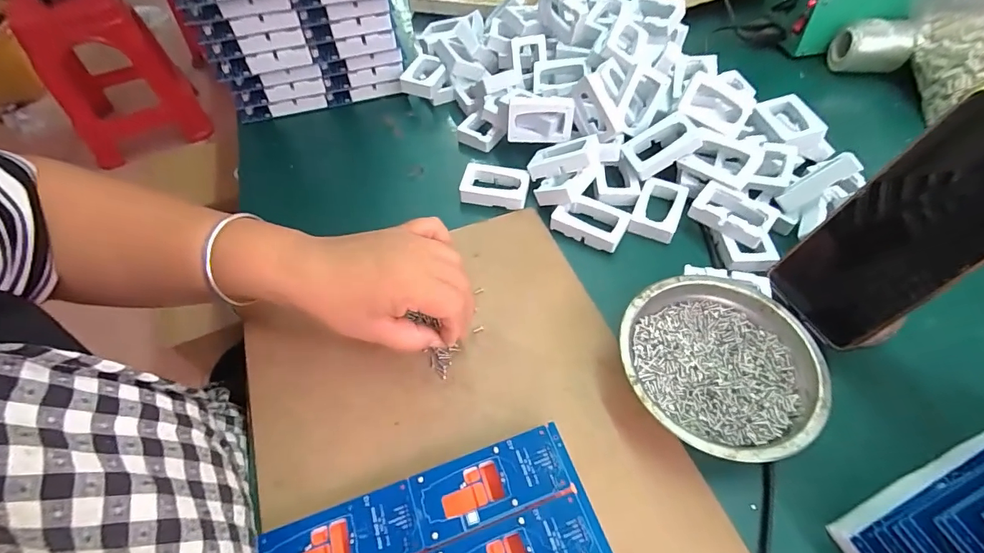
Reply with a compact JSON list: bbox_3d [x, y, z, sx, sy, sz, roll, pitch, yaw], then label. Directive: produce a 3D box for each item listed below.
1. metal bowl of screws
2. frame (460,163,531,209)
[{"bbox_3d":[0.150,0.061,0.303,0.123,0.032,0.123,-1,55,1],"label":"metal bowl of screws"},{"bbox_3d":[0.003,-0.086,0.424,0.062,0.013,0.040,8,56,8],"label":"frame"}]

